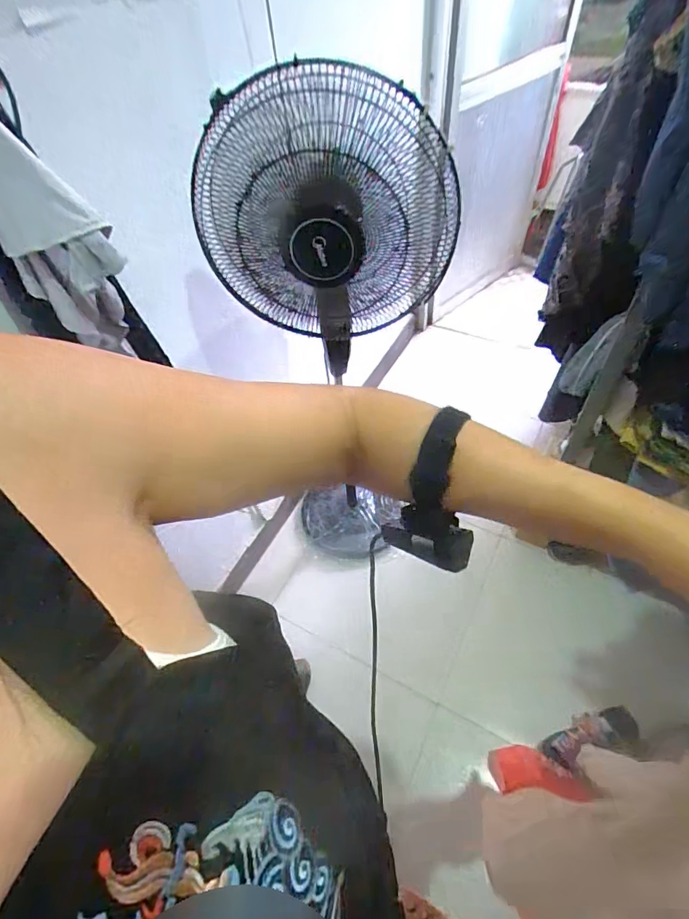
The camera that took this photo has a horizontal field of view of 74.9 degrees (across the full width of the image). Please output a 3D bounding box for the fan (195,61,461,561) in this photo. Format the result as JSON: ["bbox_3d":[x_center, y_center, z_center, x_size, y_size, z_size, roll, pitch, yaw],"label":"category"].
[{"bbox_3d":[0.012,-0.127,1.113,0.362,1.269,0.286,28,60,24],"label":"fan"}]

